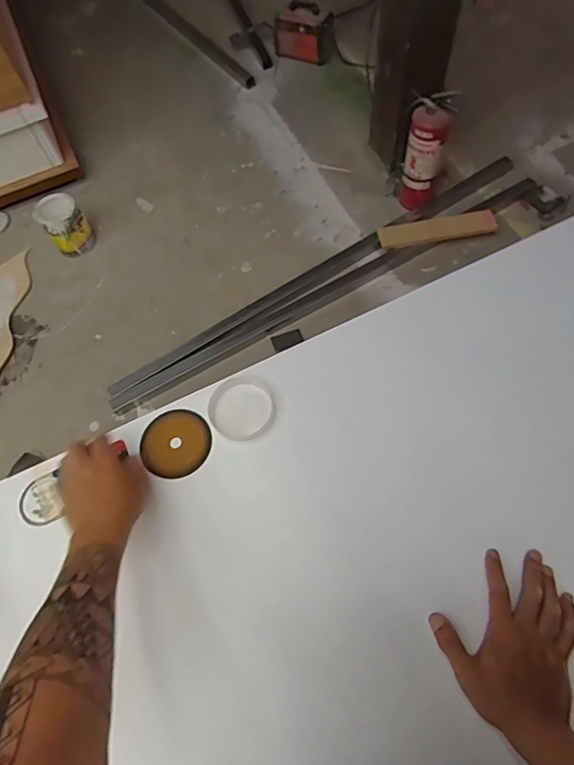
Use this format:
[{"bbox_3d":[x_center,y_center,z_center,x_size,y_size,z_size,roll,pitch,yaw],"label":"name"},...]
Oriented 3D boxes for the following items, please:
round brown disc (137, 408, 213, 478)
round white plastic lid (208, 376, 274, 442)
[{"bbox_3d":[-0.158,0.086,0.678,0.101,0.010,0.096,-2,64,3],"label":"round brown disc"},{"bbox_3d":[-0.066,0.037,0.679,0.088,0.017,0.087,-2,64,3],"label":"round white plastic lid"}]

